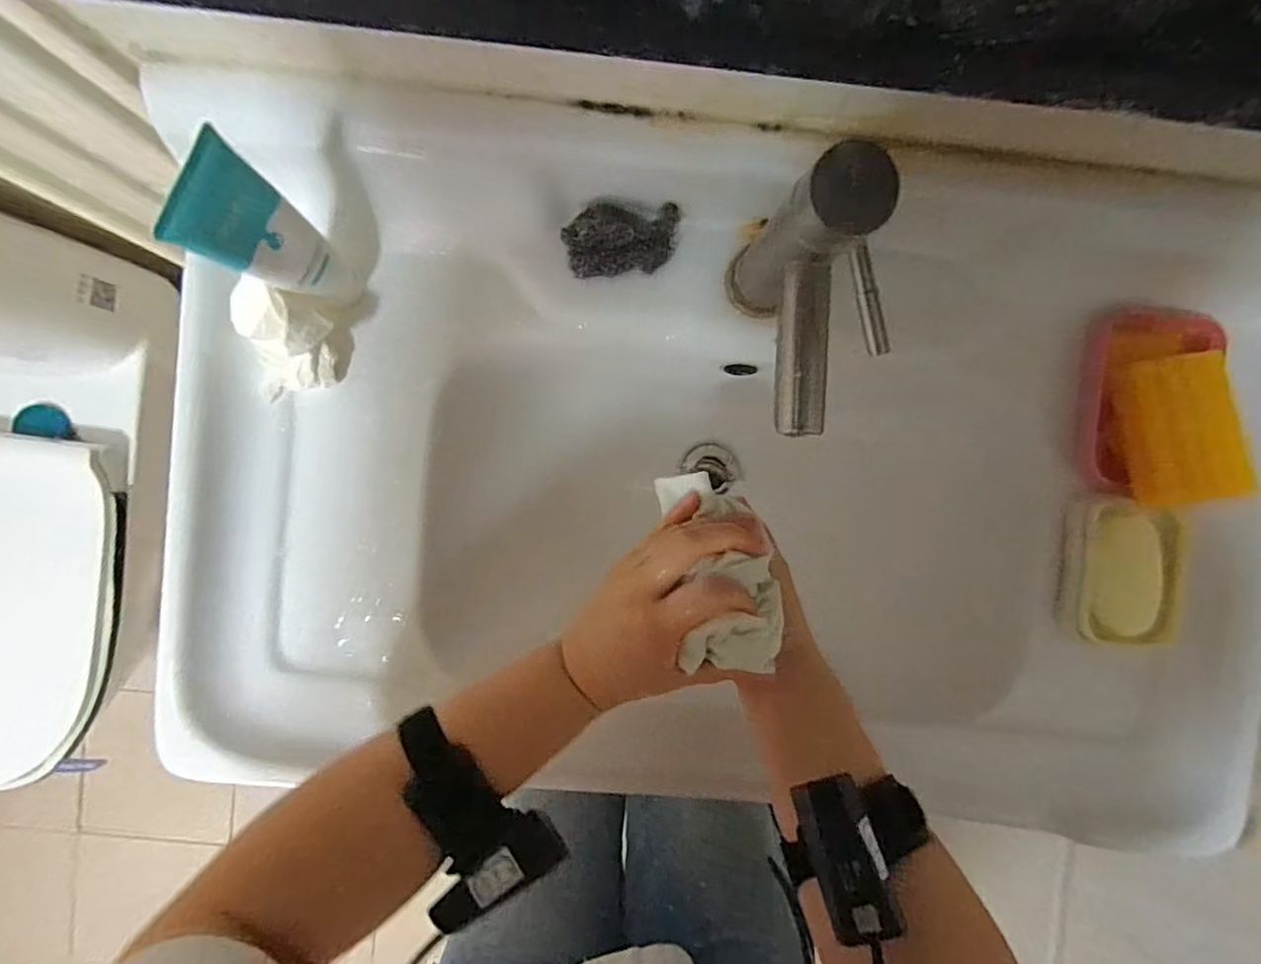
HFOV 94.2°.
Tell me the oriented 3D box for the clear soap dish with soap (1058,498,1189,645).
[{"bbox_3d":[0.386,0.071,0.454,0.084,0.026,0.113,-1,92,-2],"label":"clear soap dish with soap"}]

